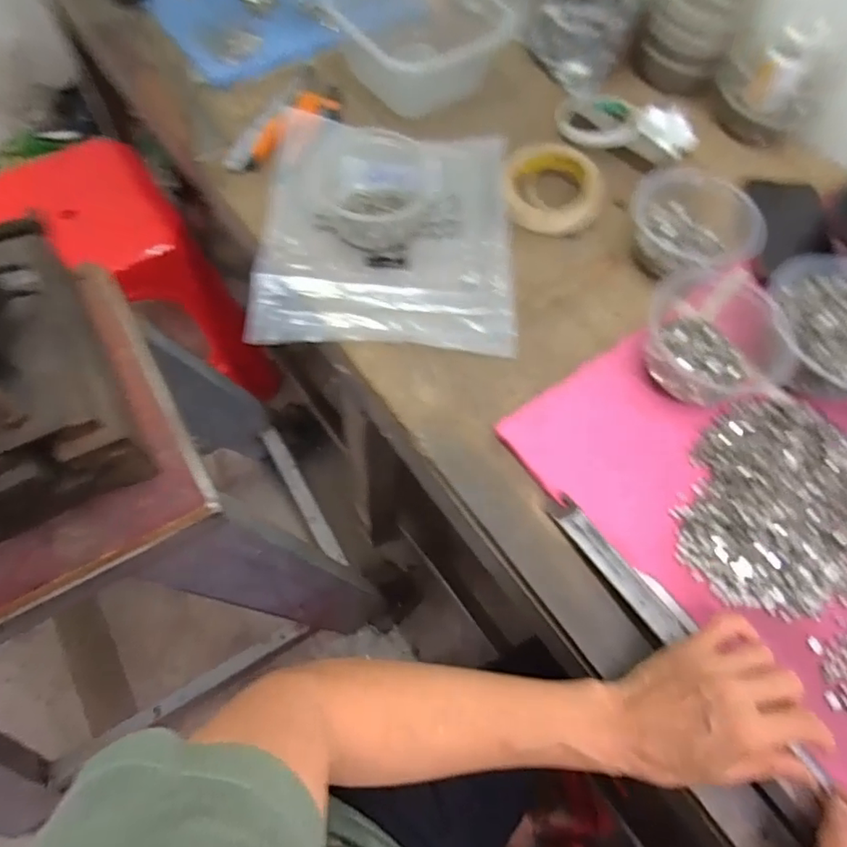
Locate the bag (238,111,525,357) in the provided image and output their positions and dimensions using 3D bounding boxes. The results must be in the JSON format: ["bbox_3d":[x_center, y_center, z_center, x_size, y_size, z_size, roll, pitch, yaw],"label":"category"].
[{"bbox_3d":[-0.033,-0.191,0.547,0.240,0.025,0.257,4,64,-3],"label":"bag"}]

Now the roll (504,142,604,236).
[{"bbox_3d":[0.137,-0.244,0.583,0.102,0.032,0.090,-2,65,-5],"label":"roll"}]

